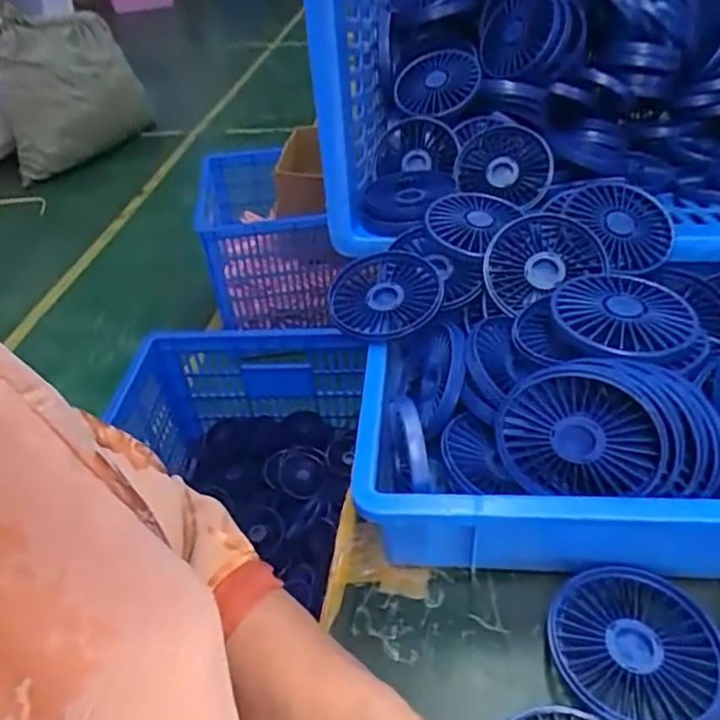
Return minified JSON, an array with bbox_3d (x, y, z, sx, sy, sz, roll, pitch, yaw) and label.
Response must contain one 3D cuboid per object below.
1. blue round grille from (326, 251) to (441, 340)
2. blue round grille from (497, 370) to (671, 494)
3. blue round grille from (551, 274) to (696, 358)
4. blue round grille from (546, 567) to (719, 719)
[{"bbox_3d":[0.020,-0.049,0.468,0.080,0.020,0.090,2,49,17],"label":"blue round grille"},{"bbox_3d":[0.124,0.042,0.344,0.087,0.077,0.018,1,24,30],"label":"blue round grille"},{"bbox_3d":[0.164,-0.030,0.382,0.077,0.013,0.081,-4,40,3],"label":"blue round grille"},{"bbox_3d":[0.150,0.158,0.332,0.089,0.024,0.083,-4,40,3],"label":"blue round grille"}]

